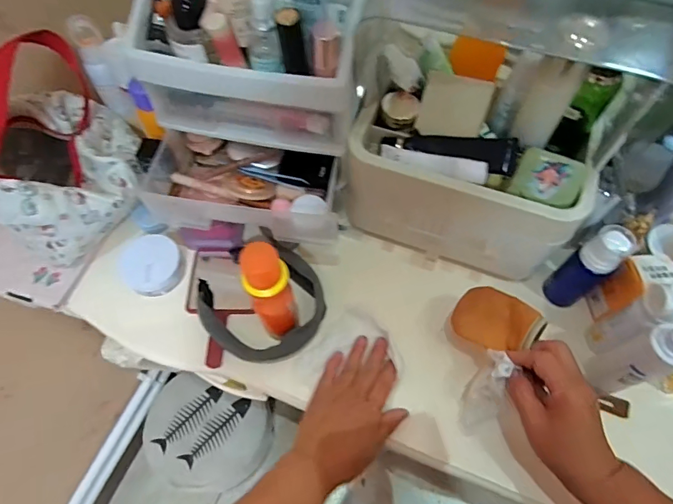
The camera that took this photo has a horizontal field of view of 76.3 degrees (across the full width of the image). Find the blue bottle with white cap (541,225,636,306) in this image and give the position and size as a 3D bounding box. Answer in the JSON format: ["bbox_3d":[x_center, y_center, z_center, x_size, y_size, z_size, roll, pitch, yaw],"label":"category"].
[{"bbox_3d":[0.283,0.020,0.490,0.038,0.135,0.041,-37,66,-18],"label":"blue bottle with white cap"}]

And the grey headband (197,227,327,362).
[{"bbox_3d":[-0.091,0.059,0.520,0.136,0.043,0.146,0,61,1],"label":"grey headband"}]

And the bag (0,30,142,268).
[{"bbox_3d":[-0.348,-0.124,0.527,0.176,0.165,0.214,-29,64,-14],"label":"bag"}]

